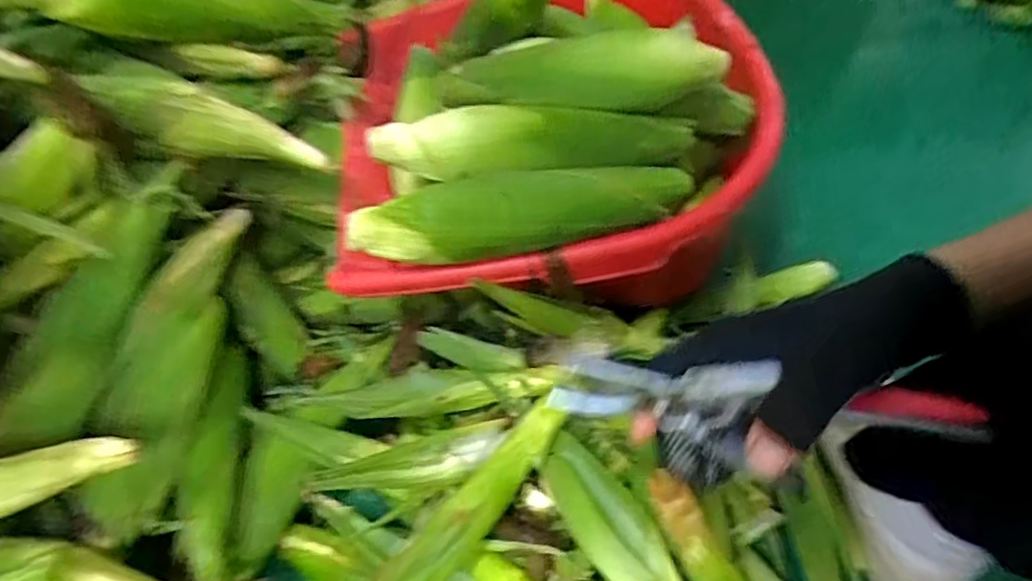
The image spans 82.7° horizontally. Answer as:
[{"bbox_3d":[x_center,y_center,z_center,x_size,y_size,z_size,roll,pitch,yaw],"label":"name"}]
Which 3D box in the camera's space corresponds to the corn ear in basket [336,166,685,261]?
[{"bbox_3d":[0.002,-0.064,0.477,0.269,0.049,0.051,-8,53,-2],"label":"corn ear in basket"}]

